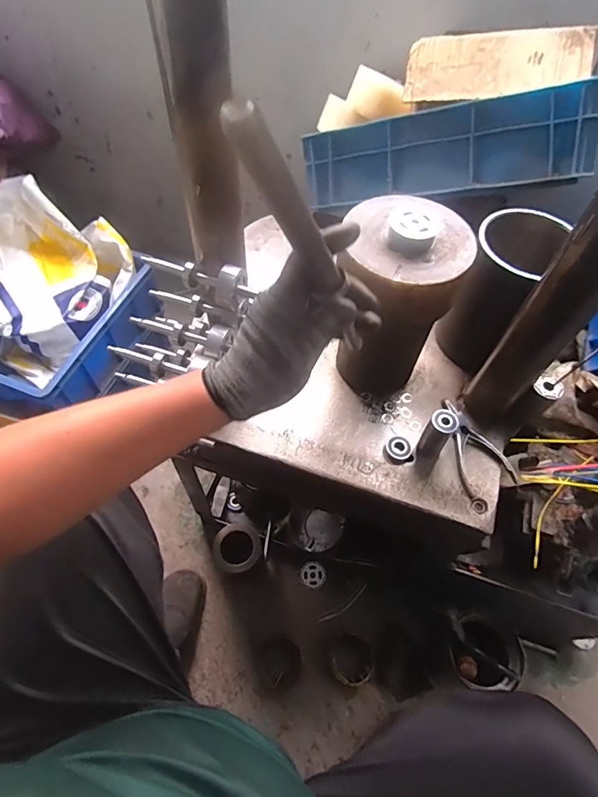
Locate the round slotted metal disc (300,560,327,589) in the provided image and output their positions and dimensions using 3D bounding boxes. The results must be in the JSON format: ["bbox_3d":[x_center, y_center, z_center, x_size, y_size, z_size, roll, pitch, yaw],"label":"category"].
[{"bbox_3d":[0.030,0.366,0.914,0.052,0.008,0.052,1,58,-2],"label":"round slotted metal disc"}]

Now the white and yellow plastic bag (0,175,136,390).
[{"bbox_3d":[-0.536,-0.260,0.927,0.279,0.244,0.321,36,63,18],"label":"white and yellow plastic bag"}]

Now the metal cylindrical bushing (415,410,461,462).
[{"bbox_3d":[0.174,0.048,0.559,0.031,0.074,0.032,1,58,-2],"label":"metal cylindrical bushing"}]

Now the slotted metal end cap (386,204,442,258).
[{"bbox_3d":[0.122,-0.182,0.474,0.050,0.027,0.050,1,58,-2],"label":"slotted metal end cap"}]

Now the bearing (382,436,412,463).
[{"bbox_3d":[0.131,0.066,0.583,0.033,0.012,0.040,28,61,14],"label":"bearing"}]

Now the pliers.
[{"bbox_3d":[0.232,0.059,0.591,0.068,0.016,0.135,-12,59,-10],"label":"pliers"}]

